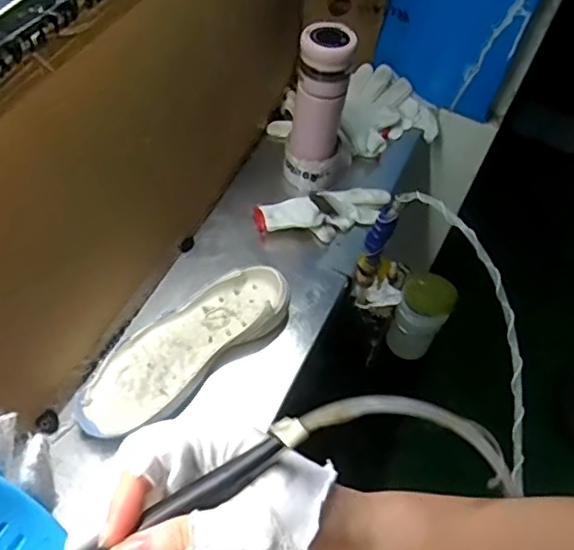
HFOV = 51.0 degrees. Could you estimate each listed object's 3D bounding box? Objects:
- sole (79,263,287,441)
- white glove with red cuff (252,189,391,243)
[{"bbox_3d":[-0.118,0.083,0.701,0.275,0.040,0.101,-37,65,-27],"label":"sole"},{"bbox_3d":[0.053,-0.088,0.840,0.186,0.030,0.074,-18,58,-17],"label":"white glove with red cuff"}]

